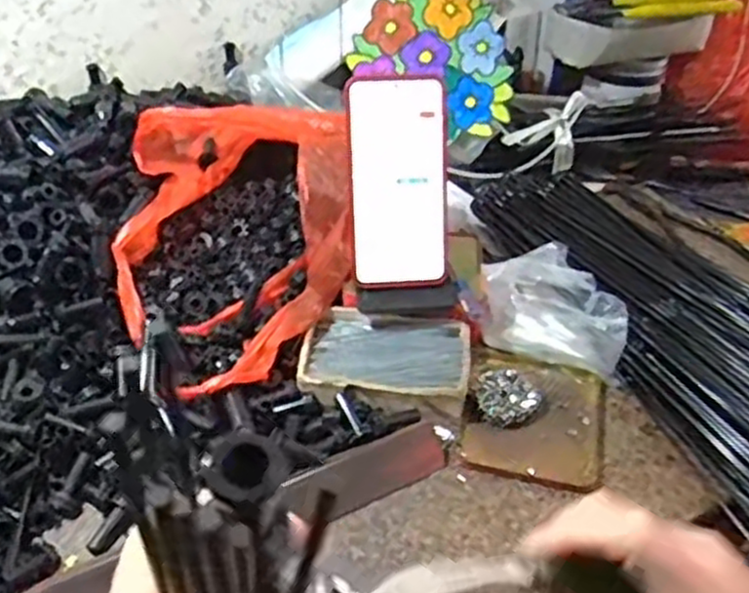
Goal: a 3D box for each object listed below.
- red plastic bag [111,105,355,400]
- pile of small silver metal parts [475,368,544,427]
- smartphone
[{"bbox_3d":[-0.115,-0.061,0.648,0.183,0.109,0.301,-2,40,-6],"label":"red plastic bag"},{"bbox_3d":[0.104,0.077,0.594,0.050,0.016,0.050,0,40,-3],"label":"pile of small silver metal parts"},{"bbox_3d":[0.021,-0.089,0.605,0.081,0.162,0.015,-5,12,-10],"label":"smartphone"}]

